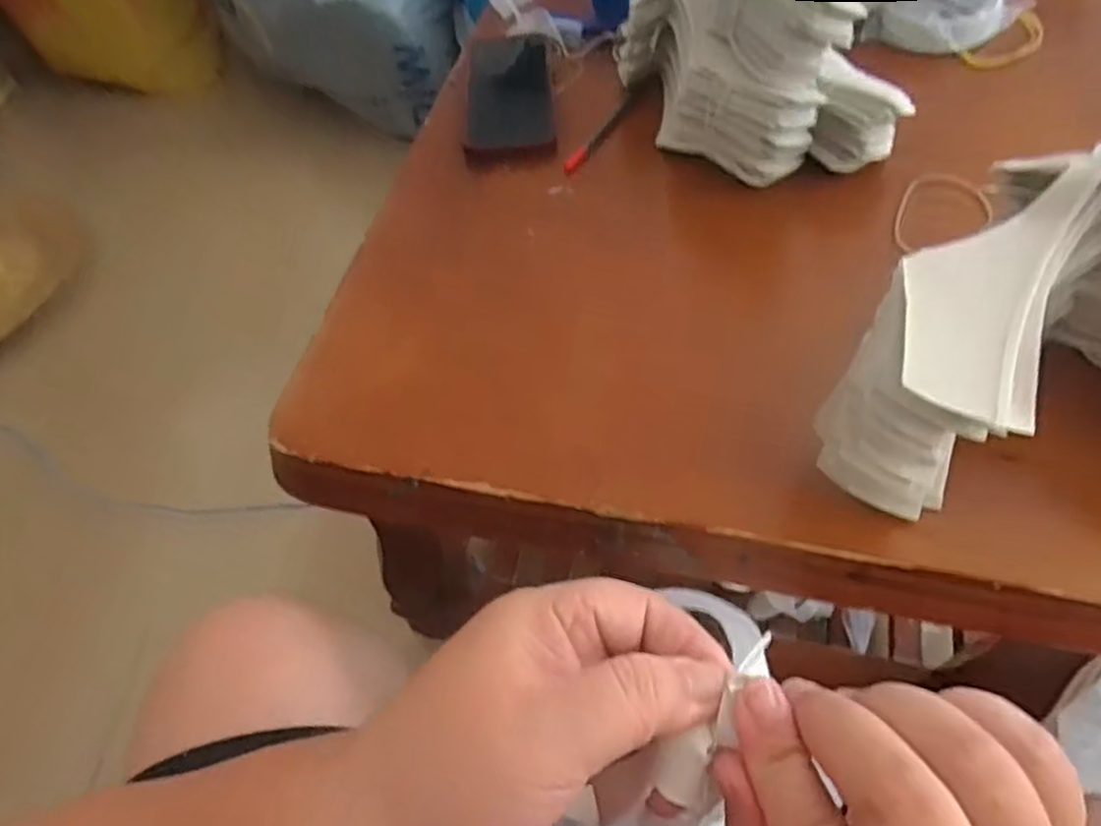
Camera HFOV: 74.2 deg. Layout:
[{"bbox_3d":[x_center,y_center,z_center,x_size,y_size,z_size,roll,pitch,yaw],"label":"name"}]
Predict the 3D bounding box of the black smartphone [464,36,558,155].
[{"bbox_3d":[-0.036,-0.282,0.643,0.073,0.009,0.169,-4,58,2],"label":"black smartphone"}]

